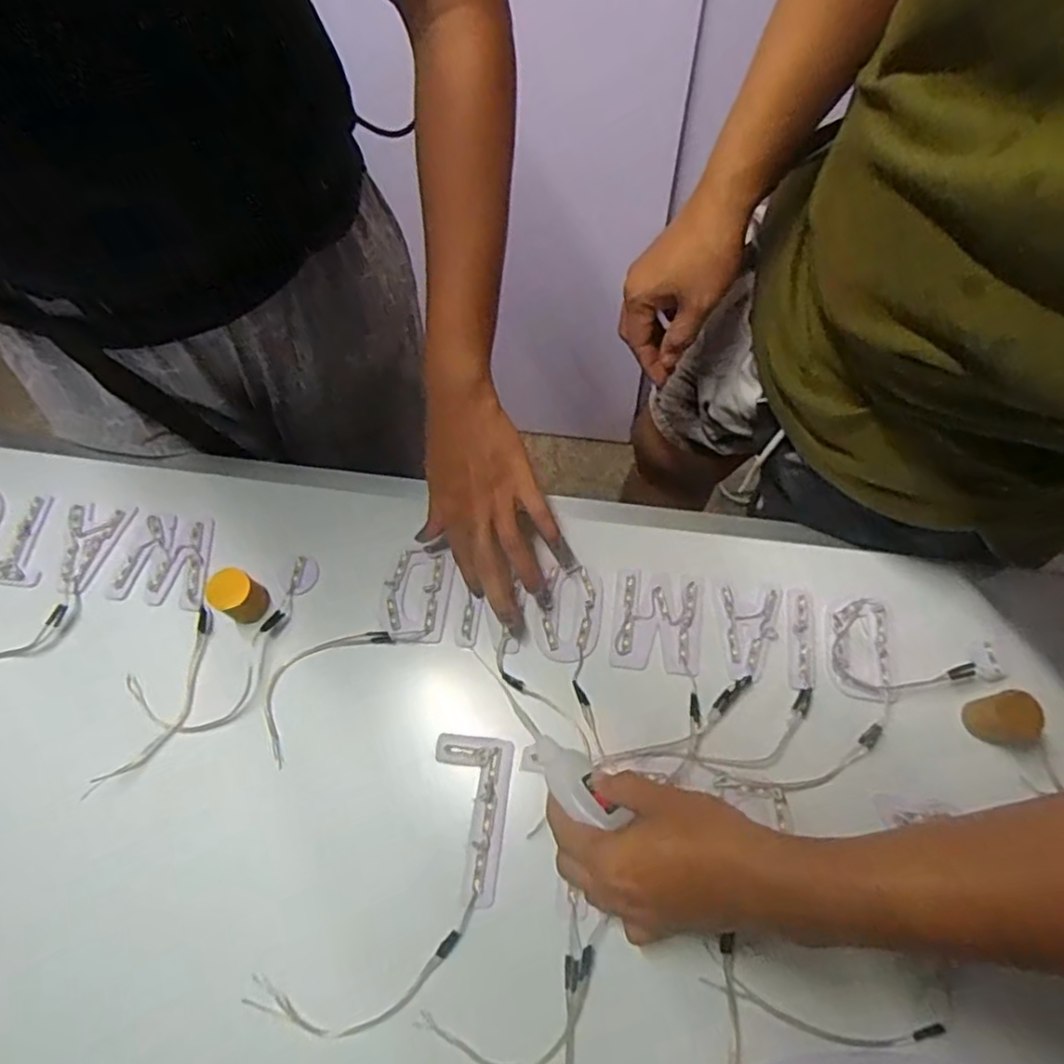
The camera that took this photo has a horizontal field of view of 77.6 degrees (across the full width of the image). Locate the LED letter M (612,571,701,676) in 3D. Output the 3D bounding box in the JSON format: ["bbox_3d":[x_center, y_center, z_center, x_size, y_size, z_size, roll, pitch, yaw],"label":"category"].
[{"bbox_3d":[0.100,0.071,0.531,0.070,0.005,0.079,7,68,4],"label":"LED letter M"}]

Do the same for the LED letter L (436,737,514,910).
[{"bbox_3d":[-0.048,0.205,0.479,0.058,0.004,0.110,6,68,3],"label":"LED letter L"}]

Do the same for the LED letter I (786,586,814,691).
[{"bbox_3d":[0.211,0.082,0.521,0.020,0.004,0.082,7,68,4],"label":"LED letter I"}]

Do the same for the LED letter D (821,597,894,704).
[{"bbox_3d":[0.253,0.090,0.516,0.050,0.007,0.080,3,68,2],"label":"LED letter D"}]

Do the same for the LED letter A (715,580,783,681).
[{"bbox_3d":[0.175,0.078,0.529,0.048,0.009,0.078,3,68,2],"label":"LED letter A"}]

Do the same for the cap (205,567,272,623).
[{"bbox_3d":[-0.233,0.051,0.525,0.032,0.042,0.034,0,68,1],"label":"cap"}]

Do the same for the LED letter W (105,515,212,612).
[{"bbox_3d":[-0.310,0.024,0.557,0.078,0.006,0.075,5,68,3],"label":"LED letter W"}]

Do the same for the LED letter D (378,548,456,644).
[{"bbox_3d":[-0.097,0.053,0.548,0.055,0.008,0.078,9,68,5],"label":"LED letter D"}]

